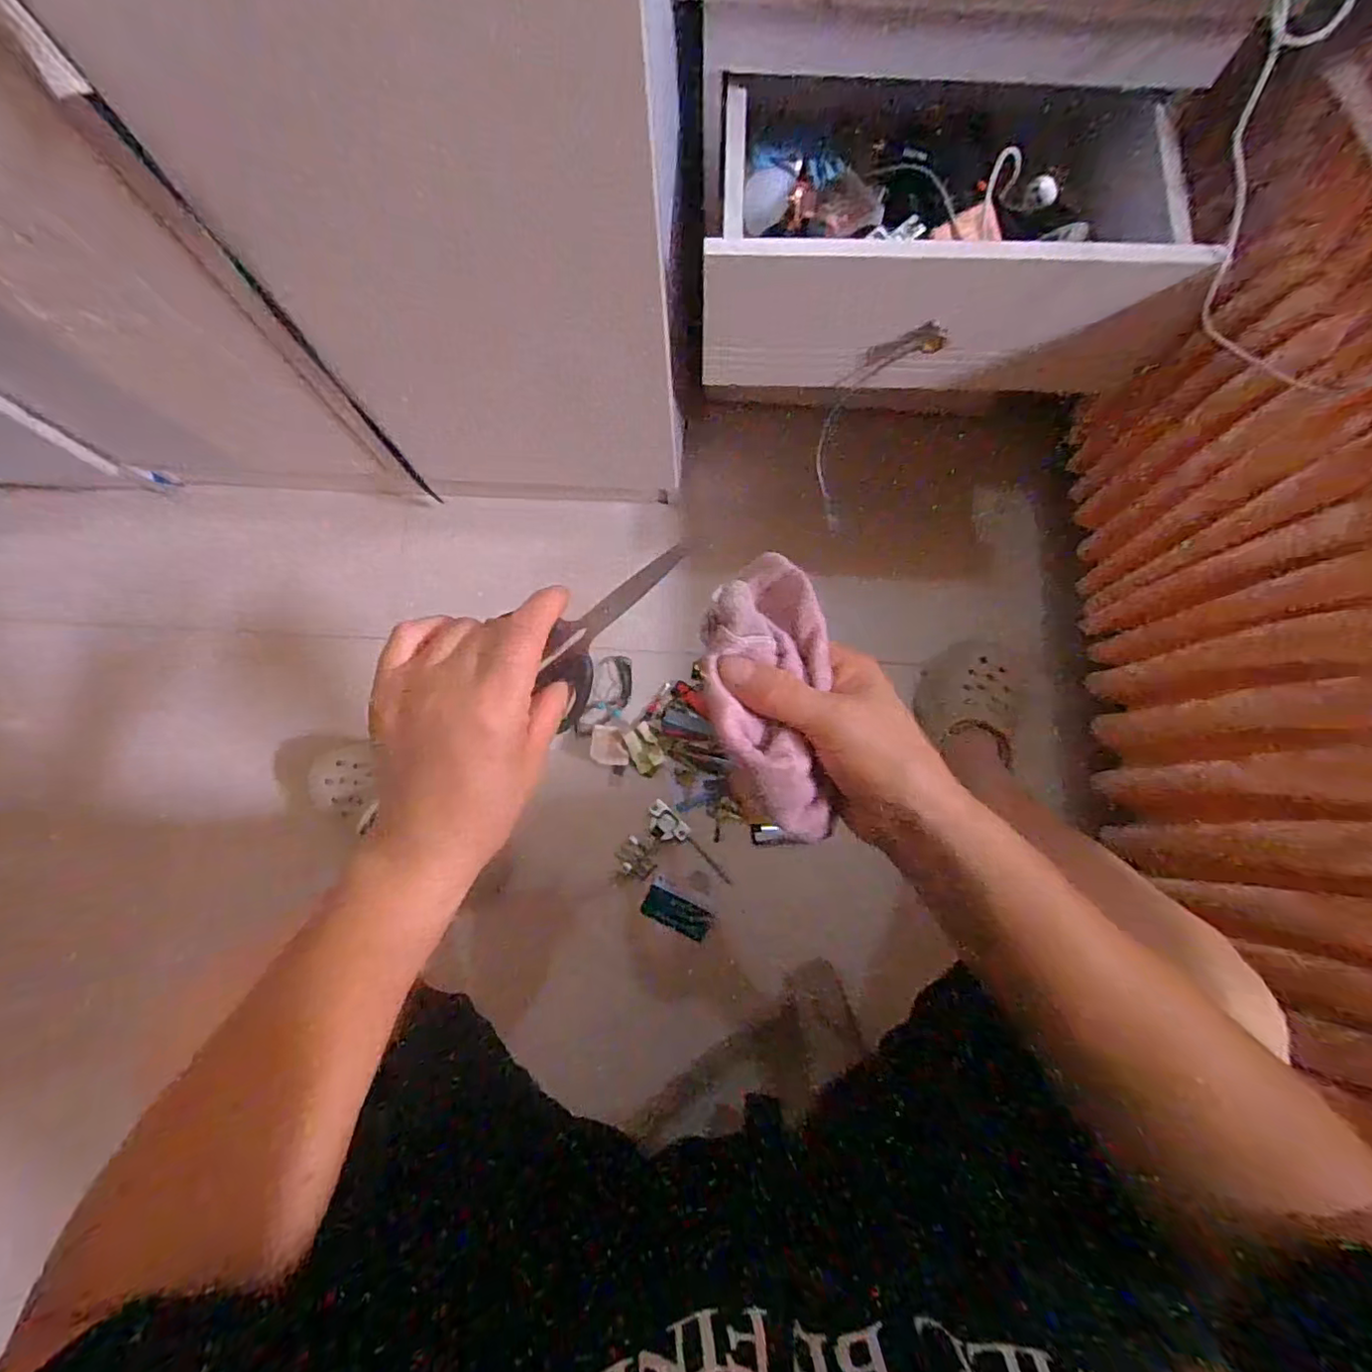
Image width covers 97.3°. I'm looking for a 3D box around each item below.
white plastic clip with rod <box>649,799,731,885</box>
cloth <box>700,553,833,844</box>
[{"bbox_3d":[0.002,0.201,0.764,0.133,0.018,0.037,41,82,9],"label":"white plastic clip with rod"},{"bbox_3d":[0.039,0.000,0.283,0.057,0.040,0.137,-4,76,1],"label":"cloth"}]

